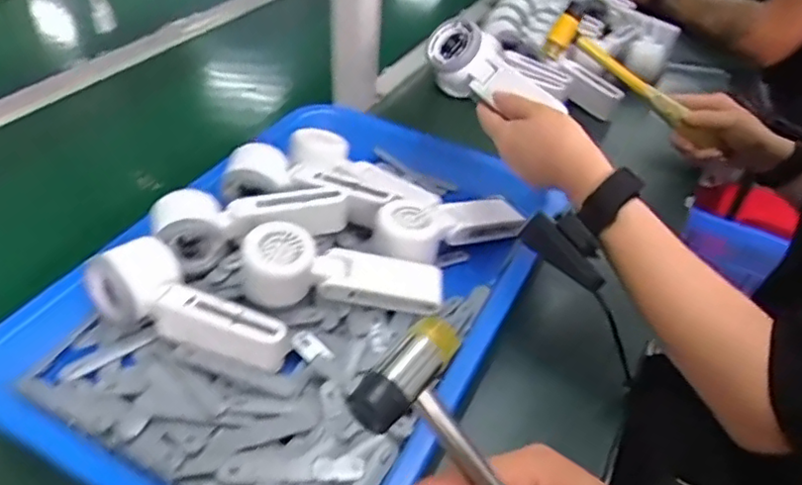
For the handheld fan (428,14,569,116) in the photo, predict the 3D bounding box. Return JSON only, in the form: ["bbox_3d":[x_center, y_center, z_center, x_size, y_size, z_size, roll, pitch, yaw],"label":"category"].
[{"bbox_3d":[0.083,-0.159,0.580,0.046,0.054,0.164,-25,48,-29],"label":"handheld fan"}]

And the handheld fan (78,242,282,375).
[{"bbox_3d":[-0.162,0.042,0.481,0.161,0.062,0.054,17,42,16],"label":"handheld fan"}]

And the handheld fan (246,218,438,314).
[{"bbox_3d":[-0.048,0.030,0.515,0.164,0.054,0.049,11,39,-14],"label":"handheld fan"}]

